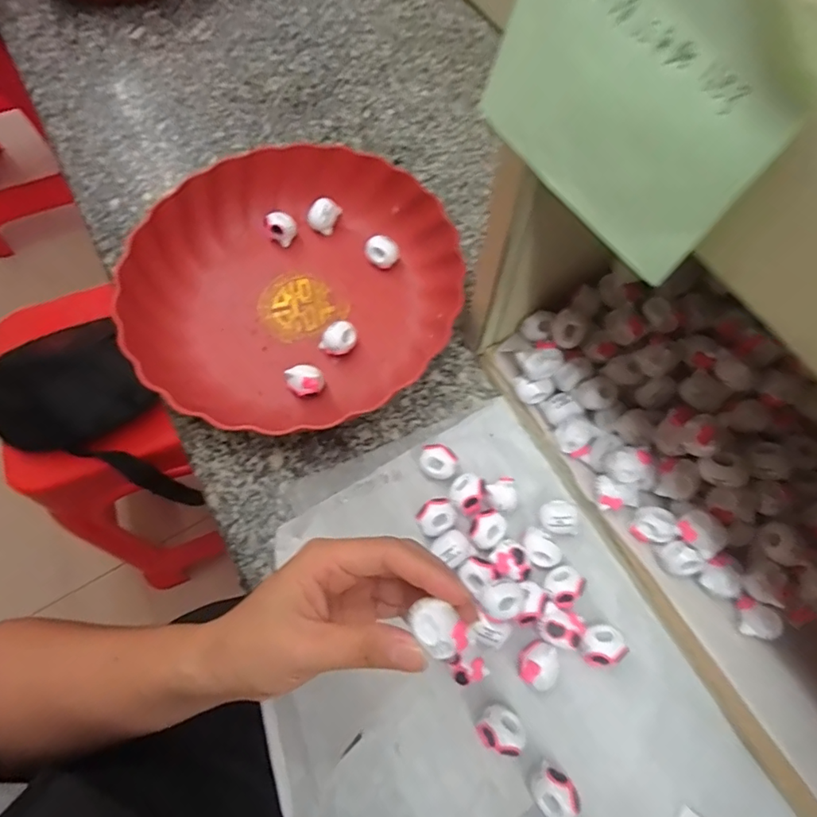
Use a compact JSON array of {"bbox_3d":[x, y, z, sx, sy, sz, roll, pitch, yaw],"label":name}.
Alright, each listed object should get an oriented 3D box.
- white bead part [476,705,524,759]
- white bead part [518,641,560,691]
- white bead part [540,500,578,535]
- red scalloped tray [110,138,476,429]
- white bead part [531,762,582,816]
[{"bbox_3d":[0.051,0.179,0.284,0.023,0.019,0.021,0,67,0],"label":"white bead part"},{"bbox_3d":[0.075,0.149,0.296,0.023,0.019,0.022,0,67,0],"label":"white bead part"},{"bbox_3d":[0.096,0.071,0.329,0.022,0.017,0.021,0,67,0],"label":"white bead part"},{"bbox_3d":[-0.088,-0.095,0.391,0.239,0.051,0.224,-29,70,-12],"label":"red scalloped tray"},{"bbox_3d":[0.078,0.205,0.273,0.024,0.017,0.021,40,72,16],"label":"white bead part"}]

